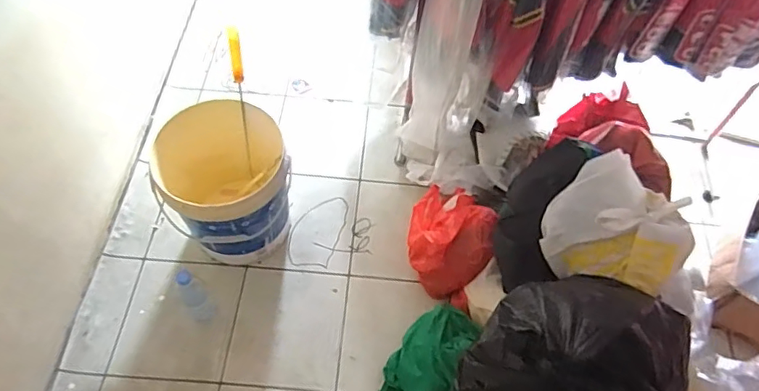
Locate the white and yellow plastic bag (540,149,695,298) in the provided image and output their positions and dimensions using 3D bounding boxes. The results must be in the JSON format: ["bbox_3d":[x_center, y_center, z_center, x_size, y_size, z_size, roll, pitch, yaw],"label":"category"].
[{"bbox_3d":[0.512,0.056,1.109,0.290,0.170,0.232,14,63,0],"label":"white and yellow plastic bag"}]

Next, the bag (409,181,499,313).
[{"bbox_3d":[0.176,0.110,1.368,0.193,0.174,0.314,15,63,1],"label":"bag"}]

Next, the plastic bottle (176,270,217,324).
[{"bbox_3d":[-0.446,0.249,1.280,0.063,0.239,0.072,-40,74,-22],"label":"plastic bottle"}]

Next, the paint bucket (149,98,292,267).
[{"bbox_3d":[-0.388,-0.010,1.350,0.308,0.367,0.283,3,63,-5],"label":"paint bucket"}]

